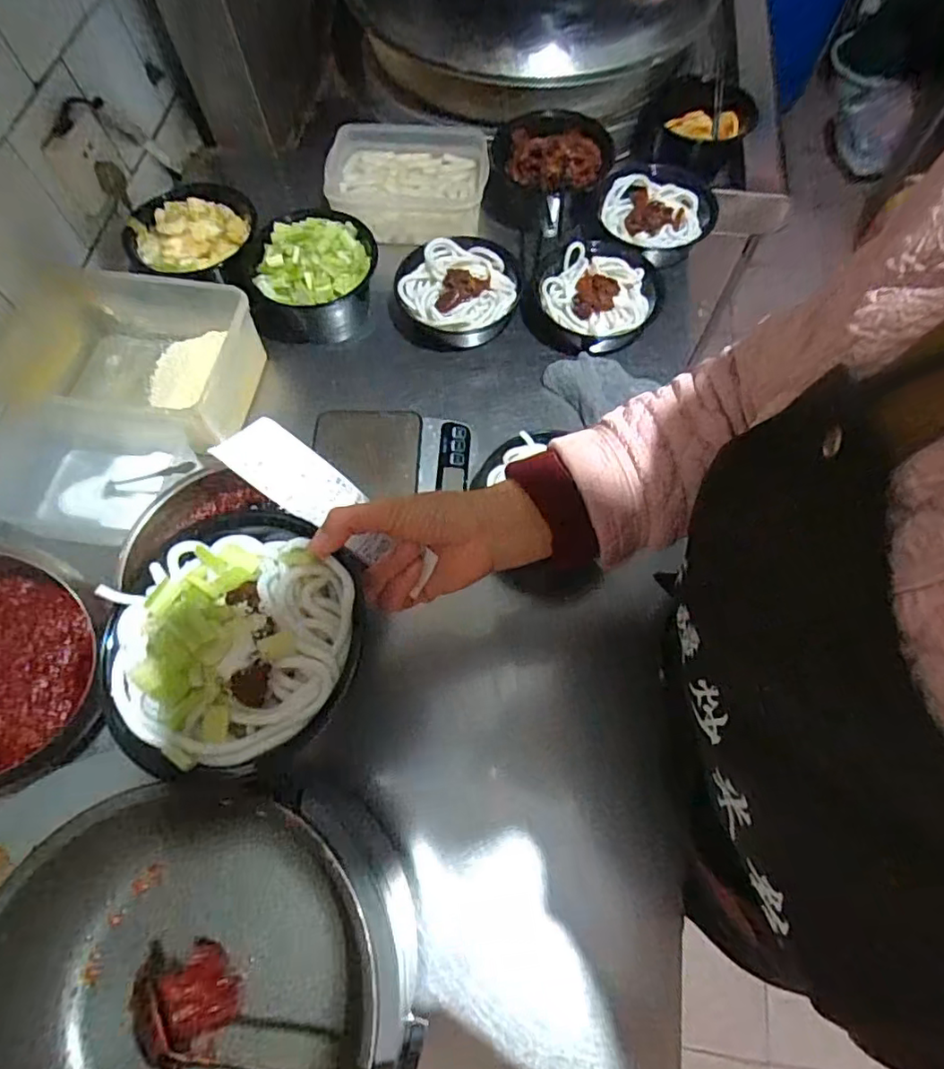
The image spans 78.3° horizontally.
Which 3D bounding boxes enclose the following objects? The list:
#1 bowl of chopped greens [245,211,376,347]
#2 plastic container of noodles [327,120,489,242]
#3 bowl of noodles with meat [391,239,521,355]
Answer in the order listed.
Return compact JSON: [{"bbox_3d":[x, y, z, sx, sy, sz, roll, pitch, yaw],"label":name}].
[{"bbox_3d":[-0.204,-0.338,0.775,0.148,0.097,0.158,-1,66,2],"label":"bowl of chopped greens"},{"bbox_3d":[-0.093,-0.531,0.870,0.234,0.078,0.198,-3,66,1],"label":"plastic container of noodles"},{"bbox_3d":[-0.021,-0.329,0.791,0.173,0.064,0.157,-3,66,1],"label":"bowl of noodles with meat"}]

